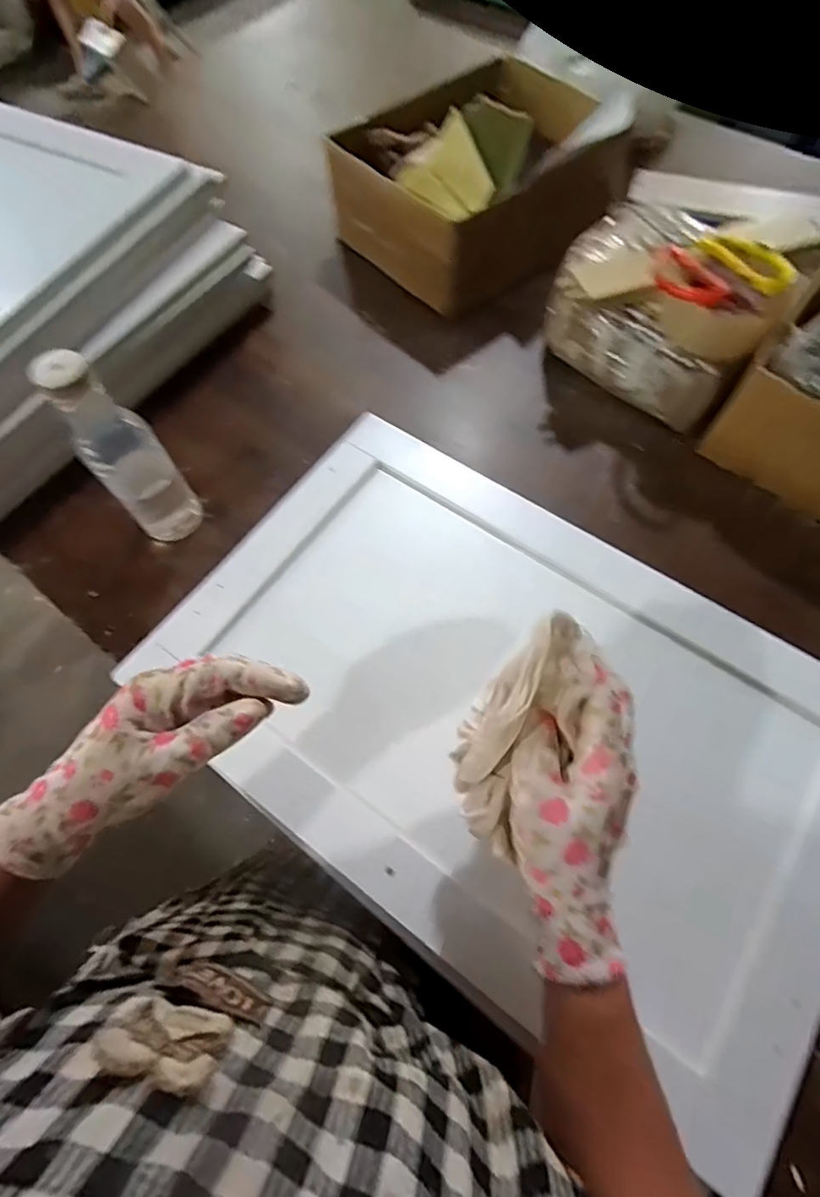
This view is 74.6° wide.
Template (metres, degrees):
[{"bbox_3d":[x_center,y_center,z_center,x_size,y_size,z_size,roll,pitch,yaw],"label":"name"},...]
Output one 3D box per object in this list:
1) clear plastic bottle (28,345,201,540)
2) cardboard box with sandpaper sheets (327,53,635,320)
[{"bbox_3d":[-0.257,-0.125,0.487,0.063,0.198,0.048,-34,71,-10],"label":"clear plastic bottle"},{"bbox_3d":[0.096,-0.540,0.687,0.325,0.106,0.257,-43,73,-13],"label":"cardboard box with sandpaper sheets"}]

